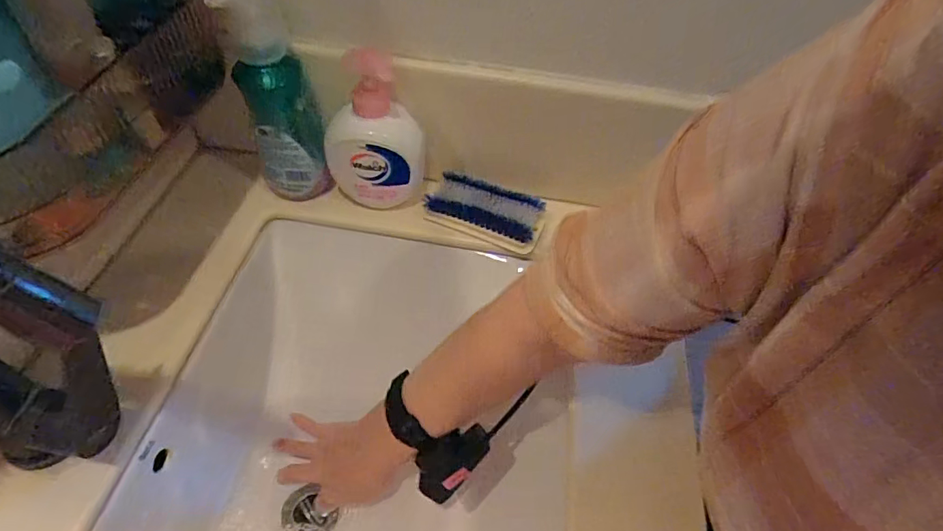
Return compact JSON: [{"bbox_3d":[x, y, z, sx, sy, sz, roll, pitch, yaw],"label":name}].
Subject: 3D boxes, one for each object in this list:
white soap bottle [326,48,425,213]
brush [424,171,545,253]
[{"bbox_3d":[-0.101,-0.129,0.524,0.105,0.160,0.065,7,57,3],"label":"white soap bottle"},{"bbox_3d":[0.017,-0.064,0.561,0.131,0.031,0.063,18,58,10],"label":"brush"}]

